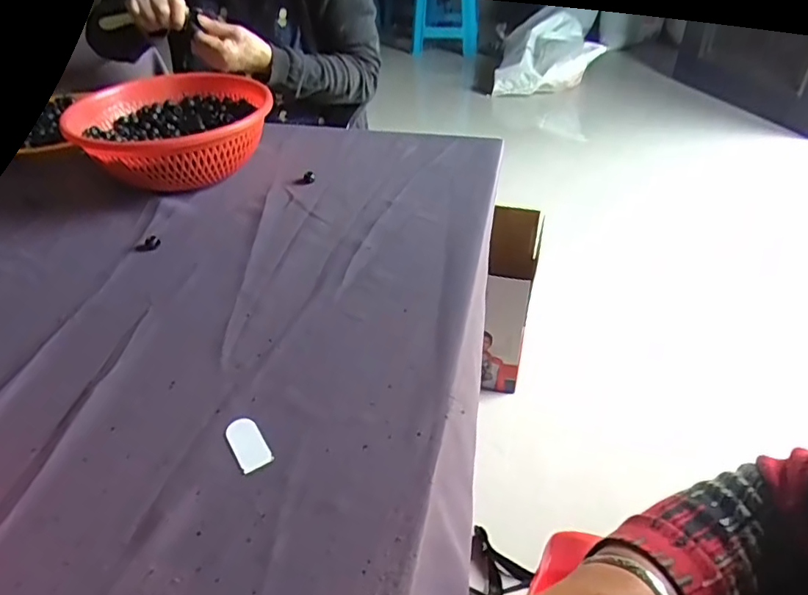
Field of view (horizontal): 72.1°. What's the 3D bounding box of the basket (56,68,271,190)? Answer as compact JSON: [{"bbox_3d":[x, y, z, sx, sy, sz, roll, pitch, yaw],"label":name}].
[{"bbox_3d":[-0.292,-0.202,0.710,0.217,0.115,0.201,0,39,0],"label":"basket"}]

